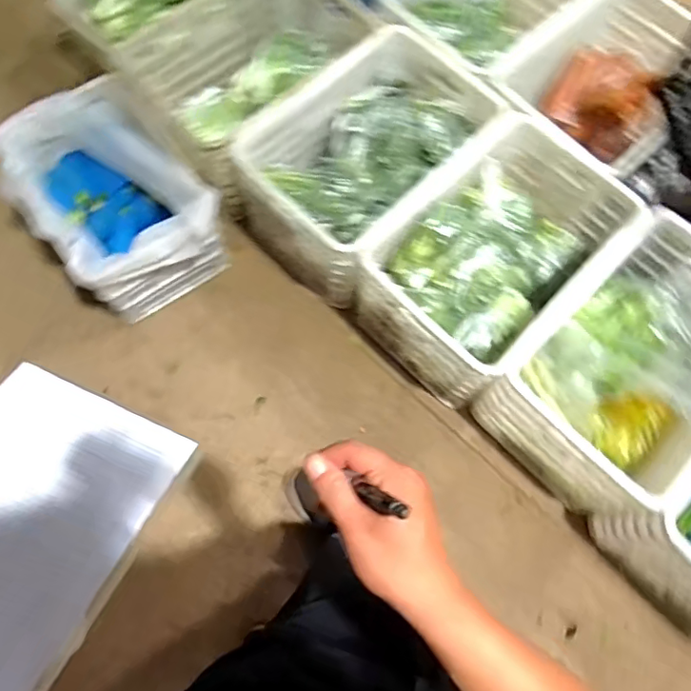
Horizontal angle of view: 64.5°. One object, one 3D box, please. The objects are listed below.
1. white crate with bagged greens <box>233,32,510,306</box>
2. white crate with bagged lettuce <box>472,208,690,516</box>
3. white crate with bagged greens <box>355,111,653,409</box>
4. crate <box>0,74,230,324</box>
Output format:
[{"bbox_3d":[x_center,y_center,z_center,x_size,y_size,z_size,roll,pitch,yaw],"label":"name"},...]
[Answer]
[{"bbox_3d":[0.060,-0.479,1.458,0.420,0.297,0.613,41,74,12],"label":"white crate with bagged greens"},{"bbox_3d":[0.668,0.046,1.311,0.609,0.334,0.420,-43,77,-15],"label":"white crate with bagged lettuce"},{"bbox_3d":[0.378,-0.217,1.394,0.636,0.342,0.416,-42,77,-15],"label":"white crate with bagged greens"},{"bbox_3d":[-0.570,-0.363,1.397,0.391,0.260,0.534,-39,76,-14],"label":"crate"}]

